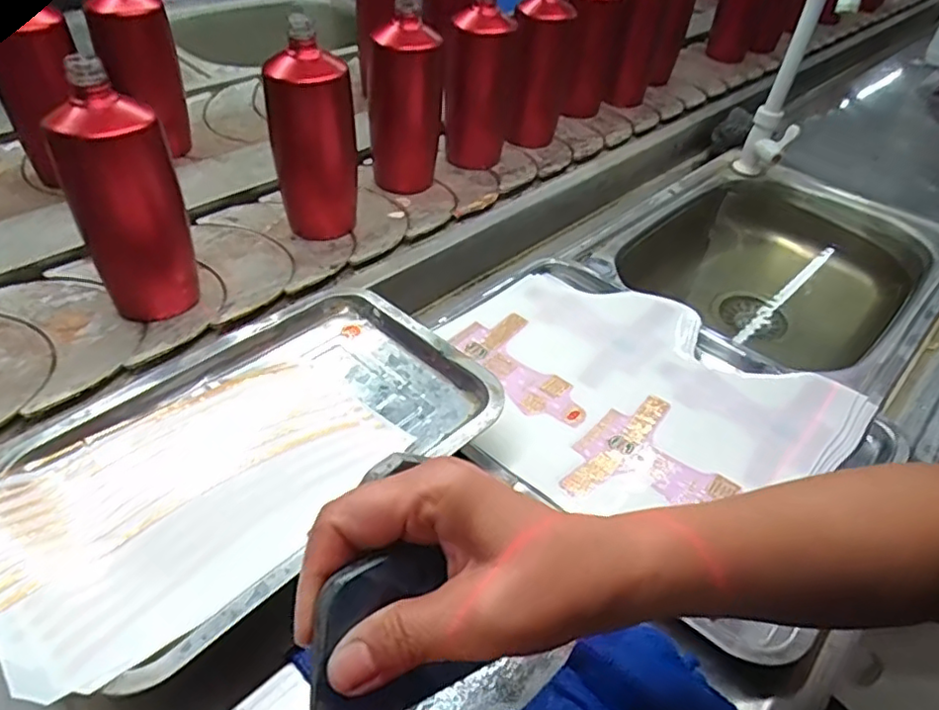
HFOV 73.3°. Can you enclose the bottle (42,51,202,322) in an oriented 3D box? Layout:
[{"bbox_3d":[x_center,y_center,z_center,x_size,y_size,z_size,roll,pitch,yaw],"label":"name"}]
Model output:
[{"bbox_3d":[-0.282,-0.125,0.519,0.055,0.201,0.069,22,45,16],"label":"bottle"}]

